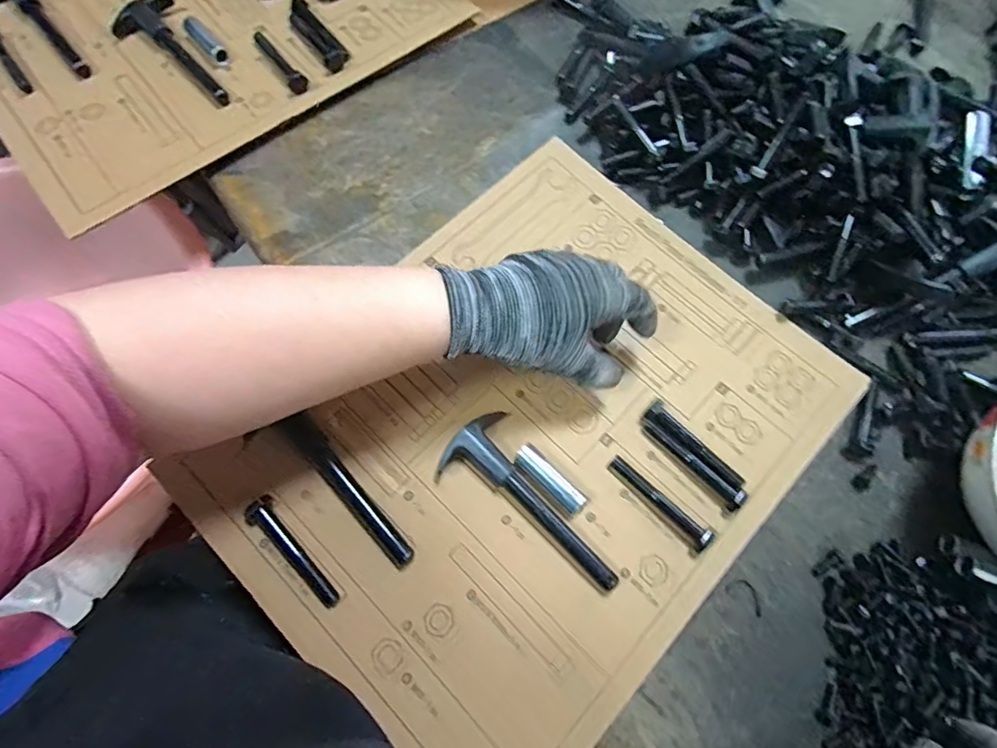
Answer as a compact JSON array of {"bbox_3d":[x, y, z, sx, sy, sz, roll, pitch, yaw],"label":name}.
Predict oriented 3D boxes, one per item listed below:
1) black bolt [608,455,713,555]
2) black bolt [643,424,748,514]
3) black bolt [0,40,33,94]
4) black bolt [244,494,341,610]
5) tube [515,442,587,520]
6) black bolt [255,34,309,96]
[{"bbox_3d":[0.101,0.079,0.327,0.074,0.018,0.013,41,73,12],"label":"black bolt"},{"bbox_3d":[0.126,0.059,0.337,0.075,0.014,0.013,41,73,12],"label":"black bolt"},{"bbox_3d":[-0.404,-0.260,0.431,0.016,0.015,0.087,-40,76,-15],"label":"black bolt"},{"bbox_3d":[-0.122,0.107,0.307,0.017,0.012,0.075,-39,76,-15],"label":"black bolt"},{"bbox_3d":[0.033,0.067,0.332,0.052,0.010,0.018,42,74,12],"label":"tube"},{"bbox_3d":[-0.183,-0.259,0.433,0.014,0.010,0.078,-36,75,-14],"label":"black bolt"}]

